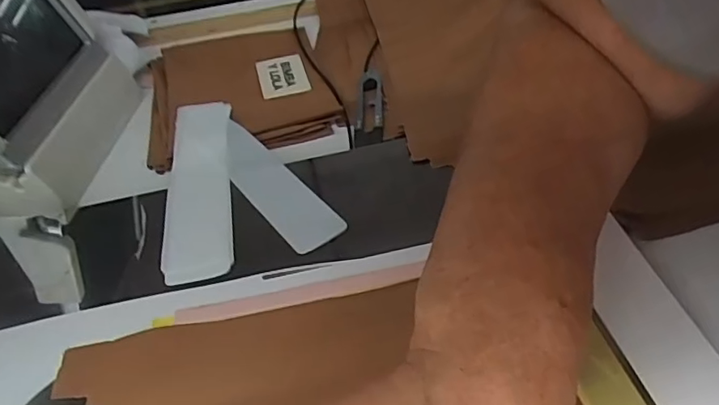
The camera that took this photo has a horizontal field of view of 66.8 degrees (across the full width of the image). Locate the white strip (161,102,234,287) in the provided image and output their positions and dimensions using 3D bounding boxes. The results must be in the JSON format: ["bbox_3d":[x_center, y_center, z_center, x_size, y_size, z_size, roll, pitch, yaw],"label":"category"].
[{"bbox_3d":[-0.112,-0.019,0.382,0.044,0.008,0.191,-13,43,-2],"label":"white strip"}]

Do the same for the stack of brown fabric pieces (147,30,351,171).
[{"bbox_3d":[-0.107,-0.107,0.474,0.147,0.014,0.181,-15,44,-7],"label":"stack of brown fabric pieces"}]

